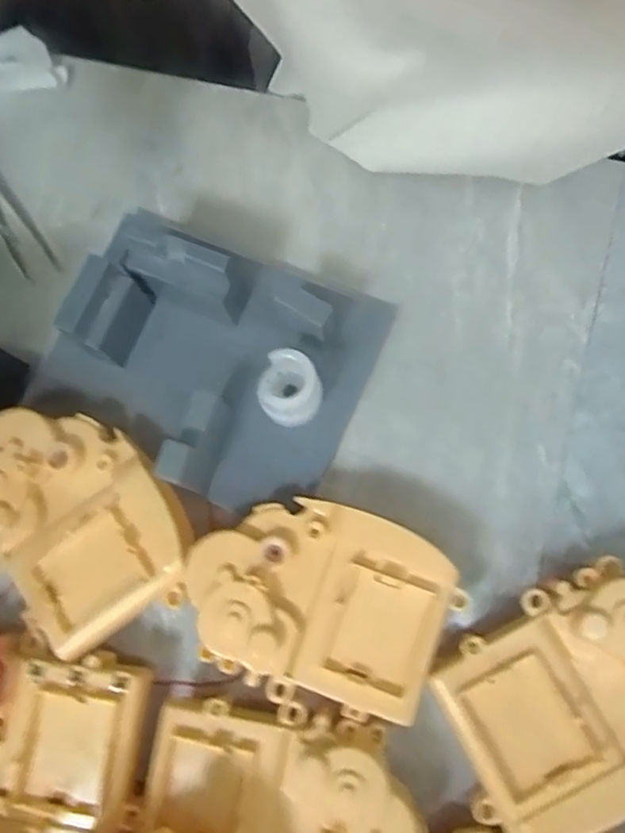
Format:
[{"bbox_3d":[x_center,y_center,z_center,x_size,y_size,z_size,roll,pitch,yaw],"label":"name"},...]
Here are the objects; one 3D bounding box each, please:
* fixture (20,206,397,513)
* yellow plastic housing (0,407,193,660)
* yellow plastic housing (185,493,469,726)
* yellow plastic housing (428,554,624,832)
[{"bbox_3d":[-0.049,-0.034,0.268,0.138,0.043,0.112,24,81,10],"label":"fixture"},{"bbox_3d":[-0.097,0.040,0.257,0.070,0.020,0.096,-44,77,-5],"label":"yellow plastic housing"},{"bbox_3d":[0.002,0.070,0.243,0.095,0.019,0.071,20,80,10],"label":"yellow plastic housing"},{"bbox_3d":[0.096,0.101,0.232,0.101,0.032,0.073,-37,77,-3],"label":"yellow plastic housing"}]

